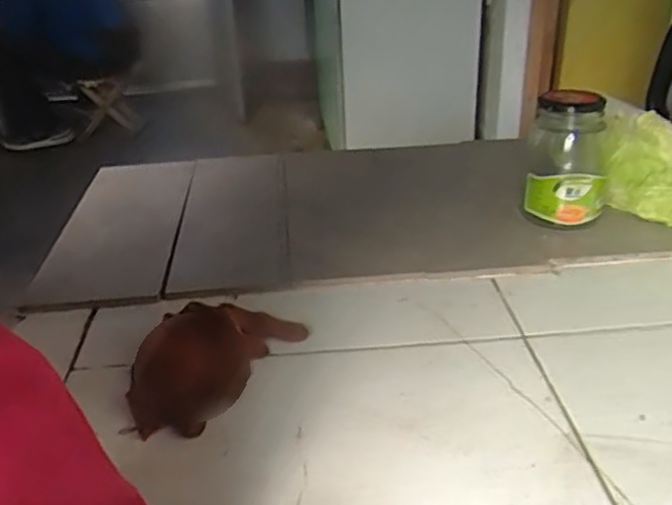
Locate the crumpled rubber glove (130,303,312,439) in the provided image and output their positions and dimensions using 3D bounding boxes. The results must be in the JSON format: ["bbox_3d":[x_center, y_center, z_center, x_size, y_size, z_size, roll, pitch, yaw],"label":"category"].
[{"bbox_3d":[-0.108,0.084,0.572,0.101,0.040,0.166,16,35,30],"label":"crumpled rubber glove"}]

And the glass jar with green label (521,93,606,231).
[{"bbox_3d":[0.260,-0.100,0.770,0.086,0.146,0.081,-2,29,1],"label":"glass jar with green label"}]

